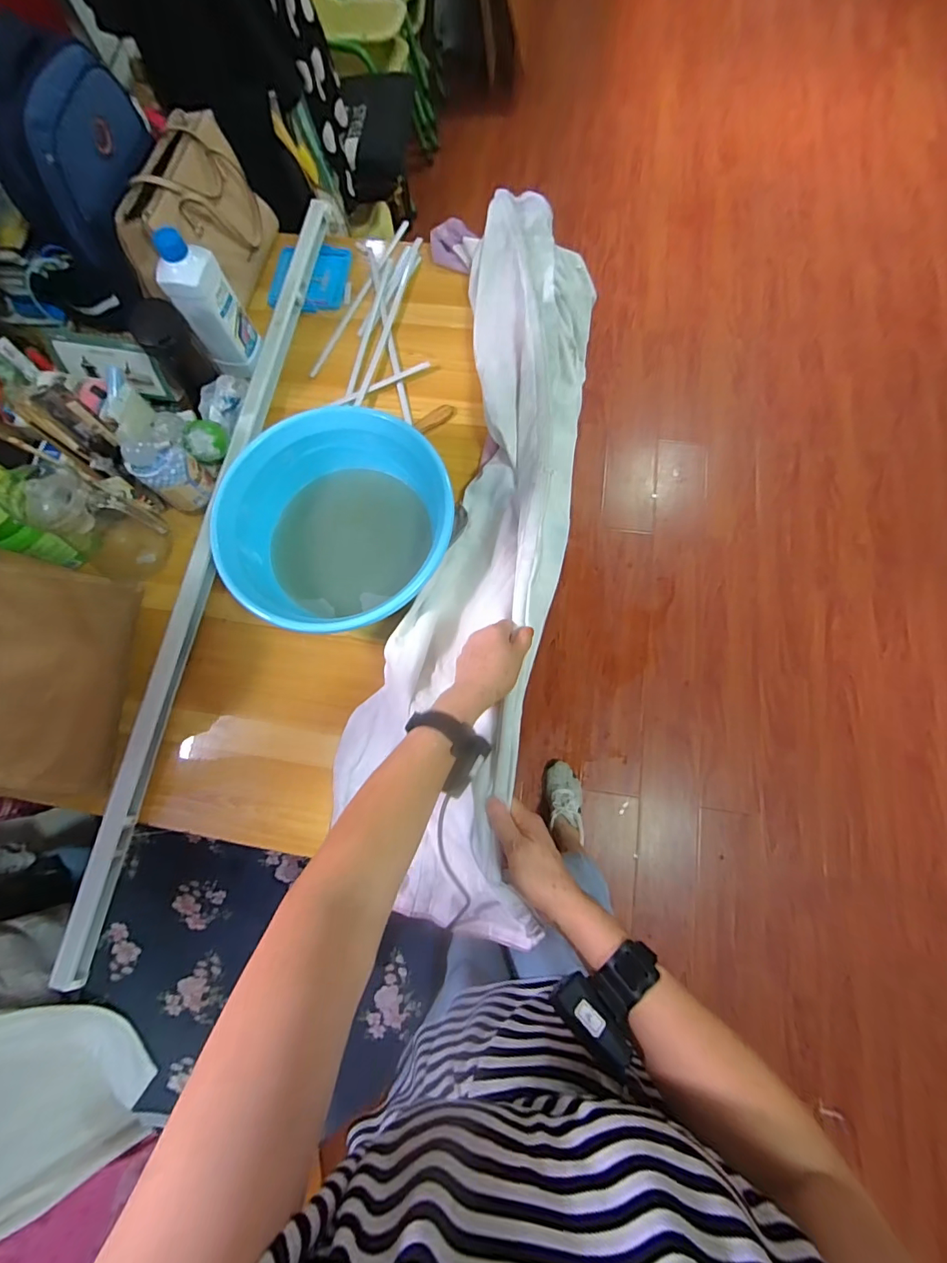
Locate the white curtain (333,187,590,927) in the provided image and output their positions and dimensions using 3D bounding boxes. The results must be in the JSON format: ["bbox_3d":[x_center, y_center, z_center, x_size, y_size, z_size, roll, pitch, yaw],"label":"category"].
[{"bbox_3d":[0.017,-0.199,0.742,0.272,0.190,1.176,7,72,3],"label":"white curtain"}]

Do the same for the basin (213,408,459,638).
[{"bbox_3d":[-0.211,-0.155,0.753,0.338,0.113,0.332,-1,75,3],"label":"basin"}]

